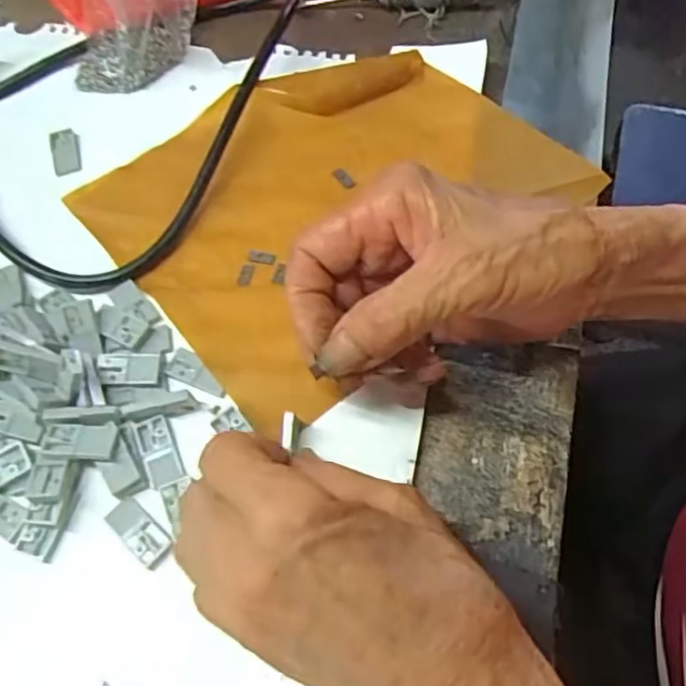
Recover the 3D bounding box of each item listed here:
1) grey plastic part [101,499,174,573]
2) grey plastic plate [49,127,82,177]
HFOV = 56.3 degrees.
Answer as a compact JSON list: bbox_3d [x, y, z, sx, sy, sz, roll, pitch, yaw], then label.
[{"bbox_3d":[-0.077,0.071,0.244,0.028,0.004,0.014,40,71,22],"label":"grey plastic part"},{"bbox_3d":[-0.149,-0.102,0.347,0.015,0.008,0.030,-16,61,-5],"label":"grey plastic plate"}]

